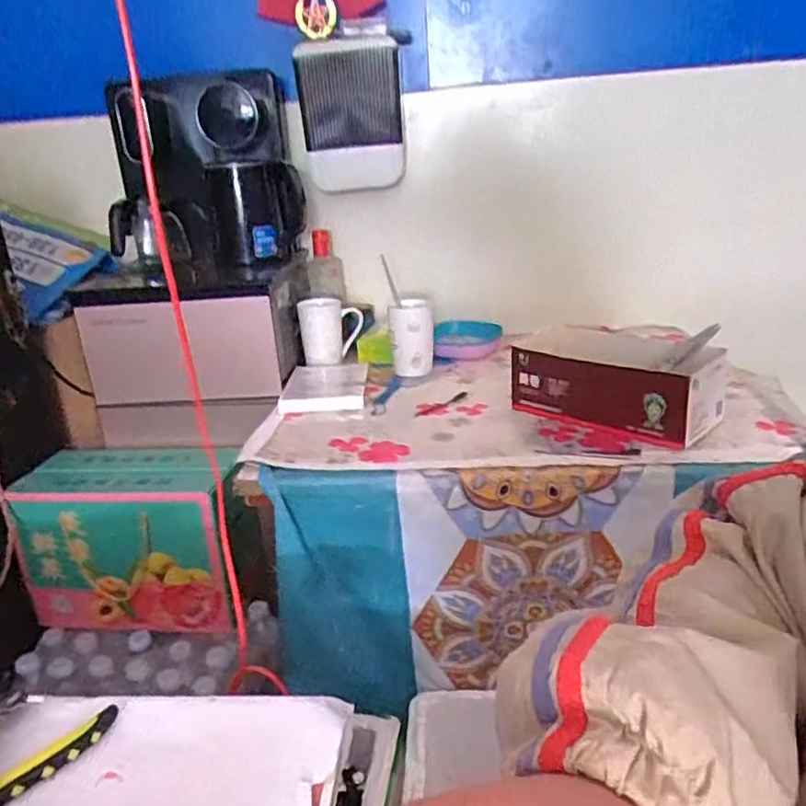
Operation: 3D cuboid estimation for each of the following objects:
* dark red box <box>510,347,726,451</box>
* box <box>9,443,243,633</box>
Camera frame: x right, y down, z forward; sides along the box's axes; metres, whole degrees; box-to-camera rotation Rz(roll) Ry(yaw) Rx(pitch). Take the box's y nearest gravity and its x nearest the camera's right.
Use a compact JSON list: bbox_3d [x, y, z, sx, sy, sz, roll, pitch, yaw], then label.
[{"bbox_3d":[0.272,-0.020,0.897,0.262,0.093,0.113,12,25,37],"label":"dark red box"},{"bbox_3d":[-0.404,0.214,1.069,0.336,0.232,0.178,1,21,13],"label":"box"}]

